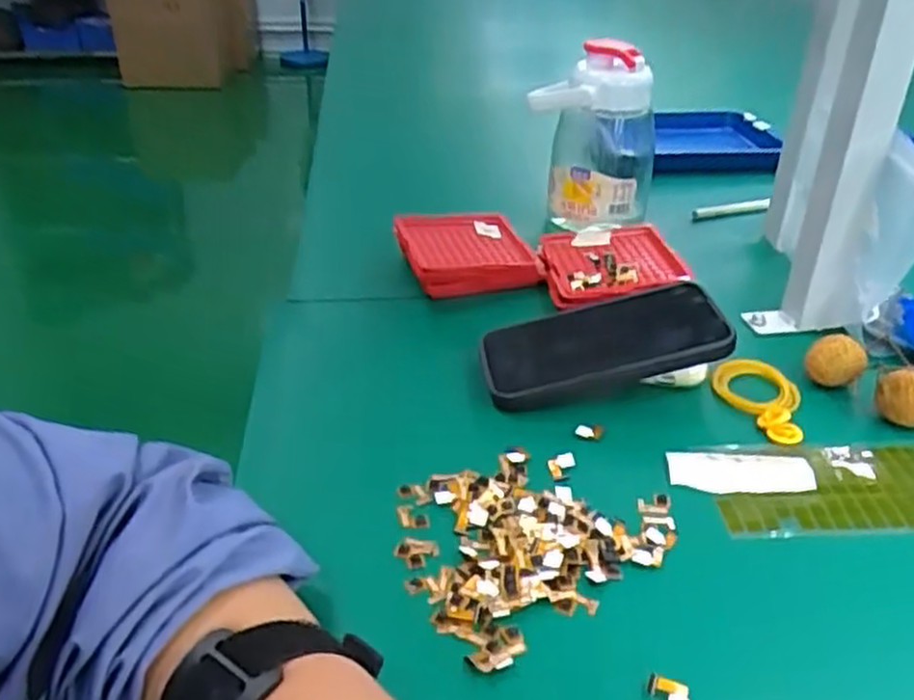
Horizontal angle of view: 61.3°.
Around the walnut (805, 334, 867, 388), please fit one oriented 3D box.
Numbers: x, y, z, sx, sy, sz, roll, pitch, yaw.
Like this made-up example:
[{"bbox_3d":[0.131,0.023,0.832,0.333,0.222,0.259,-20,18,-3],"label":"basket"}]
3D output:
[{"bbox_3d":[0.255,0.006,0.520,0.034,0.026,0.028,16,35,21],"label":"walnut"}]

